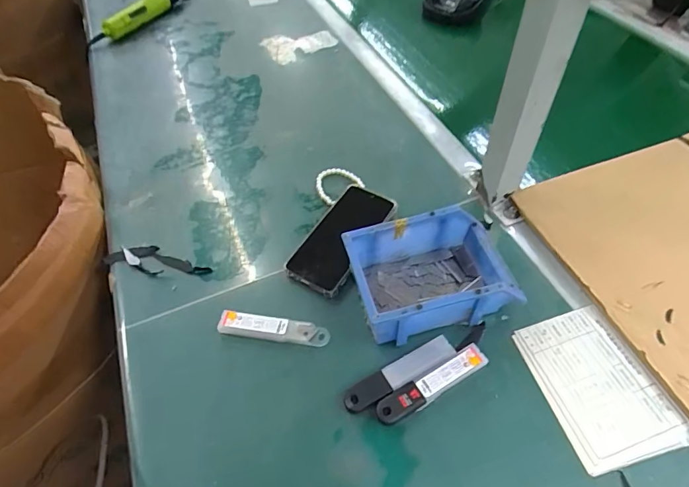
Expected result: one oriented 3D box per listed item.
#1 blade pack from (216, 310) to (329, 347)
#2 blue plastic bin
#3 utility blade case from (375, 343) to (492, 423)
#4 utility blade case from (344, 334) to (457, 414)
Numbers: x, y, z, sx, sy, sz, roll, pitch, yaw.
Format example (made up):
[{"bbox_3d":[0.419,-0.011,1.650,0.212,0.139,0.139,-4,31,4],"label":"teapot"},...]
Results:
[{"bbox_3d":[-0.081,0.097,0.495,0.125,0.013,0.028,6,55,9],"label":"blade pack"},{"bbox_3d":[0.097,0.033,0.490,0.169,0.071,0.114,-15,55,-6],"label":"blue plastic bin"},{"bbox_3d":[0.090,0.145,0.448,0.125,0.013,0.026,-27,57,-14],"label":"utility blade case"},{"bbox_3d":[0.059,0.137,0.456,0.128,0.010,0.027,-27,57,-14],"label":"utility blade case"}]

